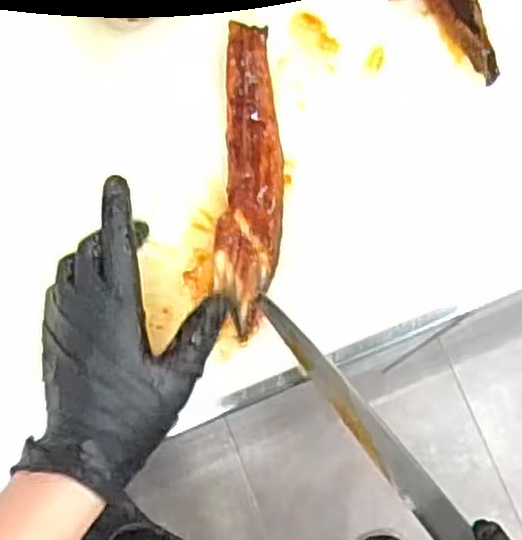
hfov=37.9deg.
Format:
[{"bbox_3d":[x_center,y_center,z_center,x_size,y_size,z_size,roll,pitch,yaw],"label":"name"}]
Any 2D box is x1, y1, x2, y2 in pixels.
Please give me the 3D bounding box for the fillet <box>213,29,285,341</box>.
[{"bbox_3d":[-0.008,-0.066,0.508,0.043,0.012,0.210,0,79,1],"label":"fillet"}]

